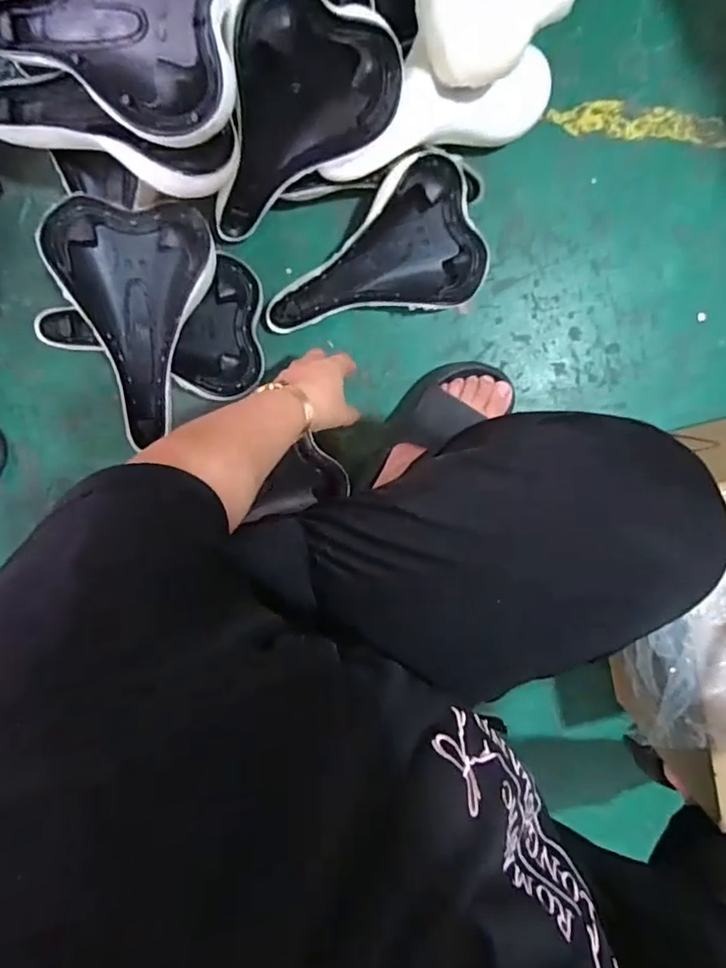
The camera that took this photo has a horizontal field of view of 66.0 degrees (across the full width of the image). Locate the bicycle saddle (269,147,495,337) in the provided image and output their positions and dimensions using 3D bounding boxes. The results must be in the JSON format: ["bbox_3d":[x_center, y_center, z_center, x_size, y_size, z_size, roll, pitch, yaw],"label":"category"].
[{"bbox_3d":[0.010,-0.245,0.652,0.264,0.096,0.148,-27,99,5],"label":"bicycle saddle"}]

